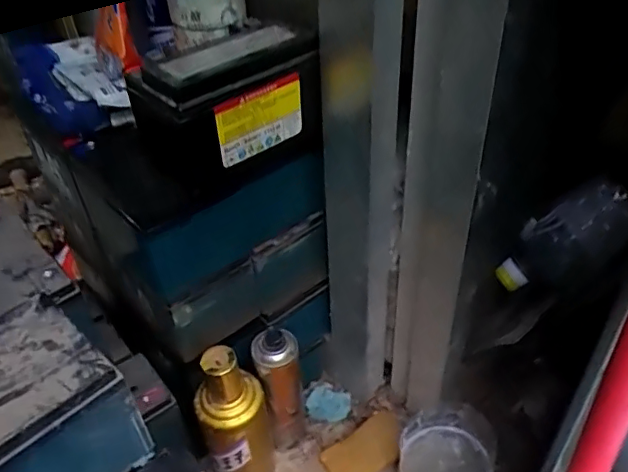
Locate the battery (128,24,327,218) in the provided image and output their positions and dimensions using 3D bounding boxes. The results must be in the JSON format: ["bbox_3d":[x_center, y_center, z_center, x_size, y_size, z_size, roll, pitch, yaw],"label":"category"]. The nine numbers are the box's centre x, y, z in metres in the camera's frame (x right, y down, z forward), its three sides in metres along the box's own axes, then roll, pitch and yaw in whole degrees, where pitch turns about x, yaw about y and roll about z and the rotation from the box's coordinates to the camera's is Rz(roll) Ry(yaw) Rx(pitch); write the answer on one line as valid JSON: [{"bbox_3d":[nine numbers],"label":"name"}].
[{"bbox_3d":[-0.078,-0.113,0.498,0.160,0.109,0.090,-30,48,-26],"label":"battery"}]

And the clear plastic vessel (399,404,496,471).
[{"bbox_3d":[0.147,0.256,0.631,0.100,0.085,0.104,-2,42,2],"label":"clear plastic vessel"}]

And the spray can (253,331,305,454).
[{"bbox_3d":[-0.040,0.183,0.658,0.059,0.186,0.064,-7,49,-10],"label":"spray can"}]

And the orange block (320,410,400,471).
[{"bbox_3d":[0.066,0.262,0.685,0.106,0.021,0.059,-28,47,-25],"label":"orange block"}]

